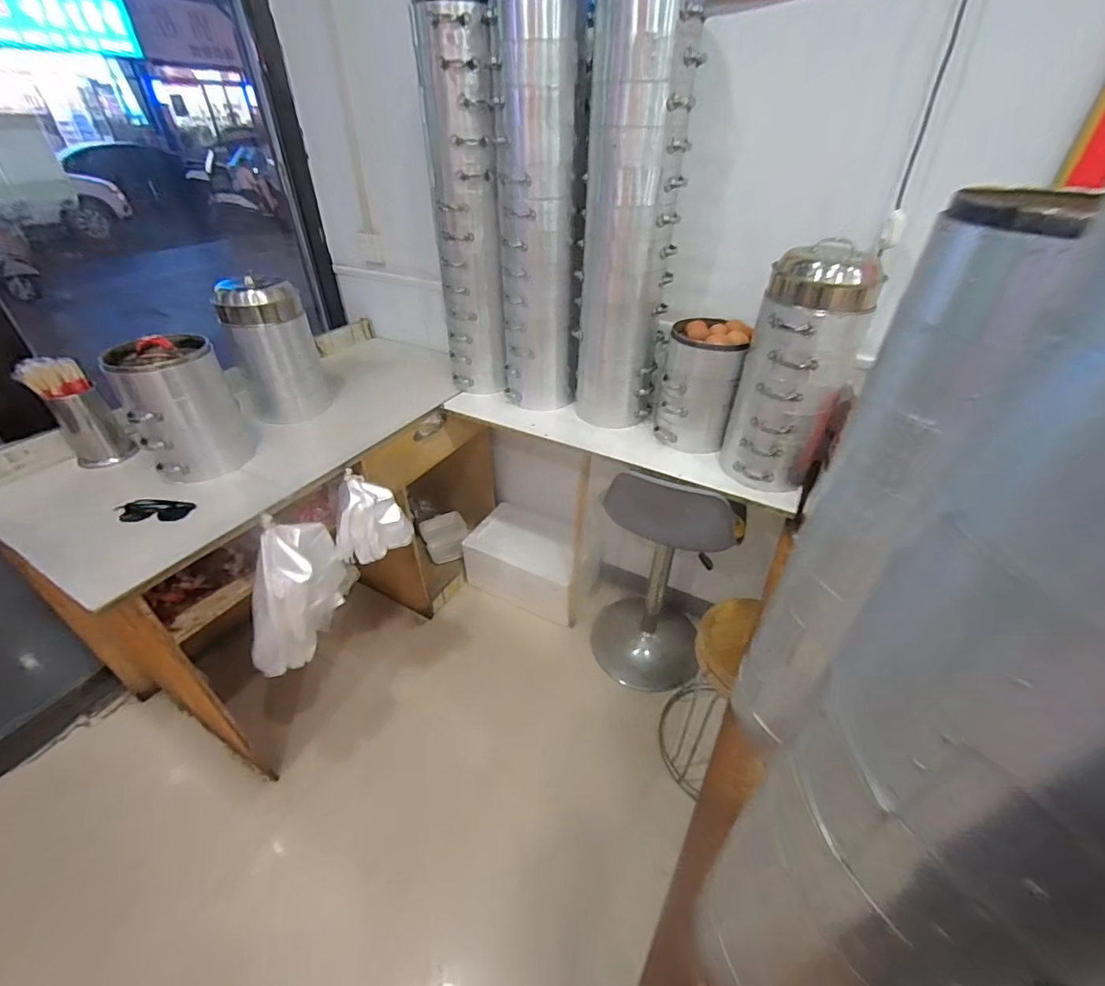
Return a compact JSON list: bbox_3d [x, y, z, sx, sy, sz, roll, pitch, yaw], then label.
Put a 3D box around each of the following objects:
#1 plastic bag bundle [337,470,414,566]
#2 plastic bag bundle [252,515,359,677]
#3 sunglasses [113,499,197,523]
[{"bbox_3d":[-0.435,0.067,1.180,0.139,0.178,0.126,6,37,8],"label":"plastic bag bundle"},{"bbox_3d":[-0.570,0.212,1.080,0.101,0.292,0.262,3,37,4],"label":"plastic bag bundle"},{"bbox_3d":[-0.814,0.037,1.002,0.138,0.045,0.055,-4,37,-6],"label":"sunglasses"}]

